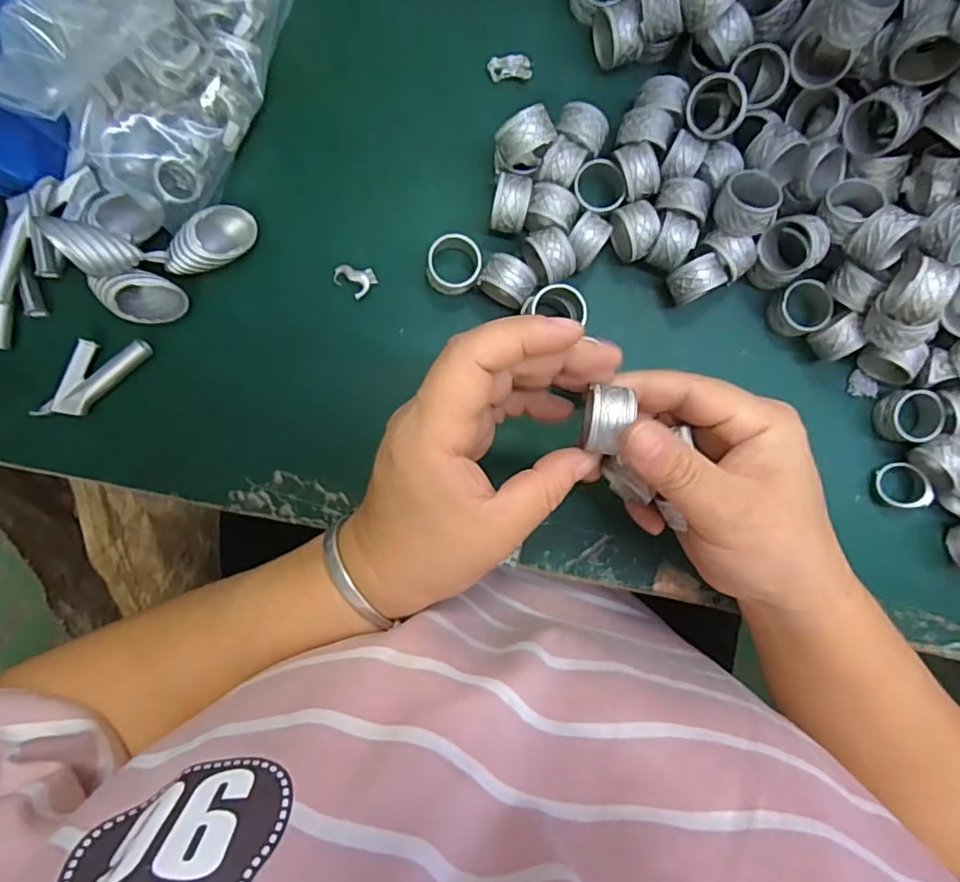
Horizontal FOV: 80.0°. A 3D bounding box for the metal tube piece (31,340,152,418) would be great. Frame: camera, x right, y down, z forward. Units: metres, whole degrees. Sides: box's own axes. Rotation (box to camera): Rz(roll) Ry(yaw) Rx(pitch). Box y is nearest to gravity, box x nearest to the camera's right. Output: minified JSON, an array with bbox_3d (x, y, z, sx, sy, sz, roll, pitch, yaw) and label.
[{"bbox_3d":[-0.200,-0.033,0.294,0.061,0.013,0.023,-44,92,0],"label":"metal tube piece"}]

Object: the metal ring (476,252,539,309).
[{"bbox_3d":[0.014,-0.081,0.294,0.026,0.023,0.019,33,90,-2],"label":"metal ring"}]

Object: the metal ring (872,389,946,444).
[{"bbox_3d":[0.229,-0.013,0.307,0.027,0.018,0.028,0,91,-1],"label":"metal ring"}]

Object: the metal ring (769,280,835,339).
[{"bbox_3d":[0.171,-0.071,0.305,0.027,0.016,0.028,0,91,-1],"label":"metal ring"}]

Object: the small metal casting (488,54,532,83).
[{"bbox_3d":[0.016,-0.198,0.306,0.022,0.009,0.011,0,91,-1],"label":"small metal casting"}]

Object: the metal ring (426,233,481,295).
[{"bbox_3d":[-0.013,-0.091,0.297,0.027,0.015,0.027,0,91,-1],"label":"metal ring"}]

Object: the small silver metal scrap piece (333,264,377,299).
[{"bbox_3d":[-0.066,-0.086,0.301,0.019,0.004,0.019,0,91,-1],"label":"small silver metal scrap piece"}]

